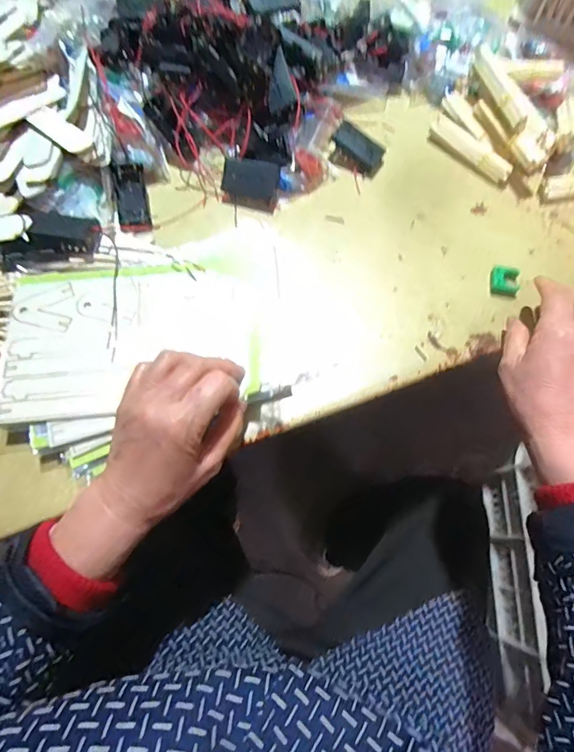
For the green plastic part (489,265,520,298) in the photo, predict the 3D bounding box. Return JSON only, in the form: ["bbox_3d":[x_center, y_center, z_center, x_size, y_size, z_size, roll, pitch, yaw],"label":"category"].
[{"bbox_3d":[0.214,-0.093,0.409,0.027,0.012,0.029,5,68,0],"label":"green plastic part"}]

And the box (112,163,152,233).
[{"bbox_3d":[-0.156,-0.178,0.421,0.029,0.013,0.068,-7,92,-5],"label":"box"}]

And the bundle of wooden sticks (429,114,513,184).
[{"bbox_3d":[0.208,-0.254,0.467,0.026,0.021,0.103,-40,75,-16],"label":"bundle of wooden sticks"}]

